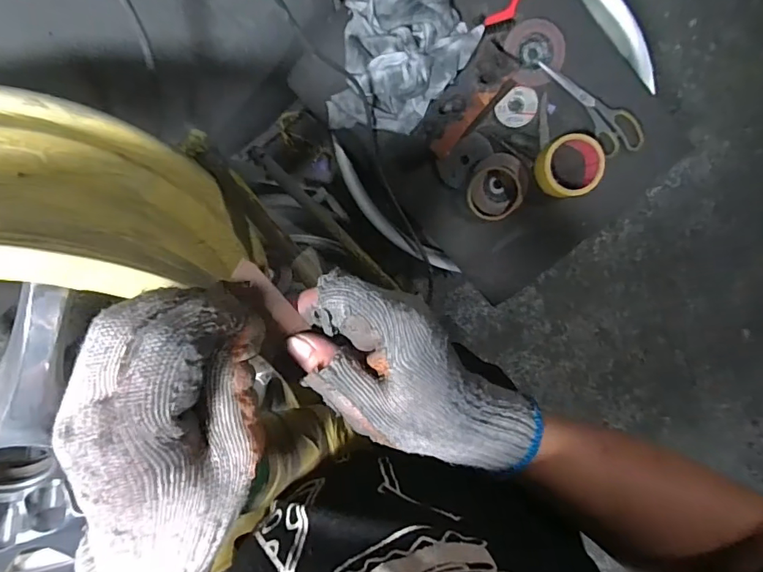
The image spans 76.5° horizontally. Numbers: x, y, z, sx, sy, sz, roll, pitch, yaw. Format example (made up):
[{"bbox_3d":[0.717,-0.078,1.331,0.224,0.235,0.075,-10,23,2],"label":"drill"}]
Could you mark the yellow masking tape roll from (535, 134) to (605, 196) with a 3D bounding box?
[{"bbox_3d":[0.279,-0.179,0.728,0.089,0.057,0.087,0,99,2],"label":"yellow masking tape roll"}]

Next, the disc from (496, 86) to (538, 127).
[{"bbox_3d":[0.211,-0.276,0.749,0.055,0.007,0.062,40,98,-4],"label":"disc"}]

